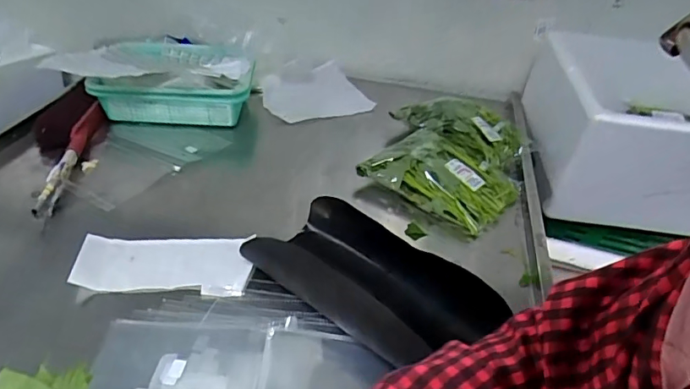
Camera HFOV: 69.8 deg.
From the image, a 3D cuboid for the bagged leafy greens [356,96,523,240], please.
[{"bbox_3d":[0.255,-0.114,1.235,0.371,0.084,0.615,18,38,15],"label":"bagged leafy greens"}]

